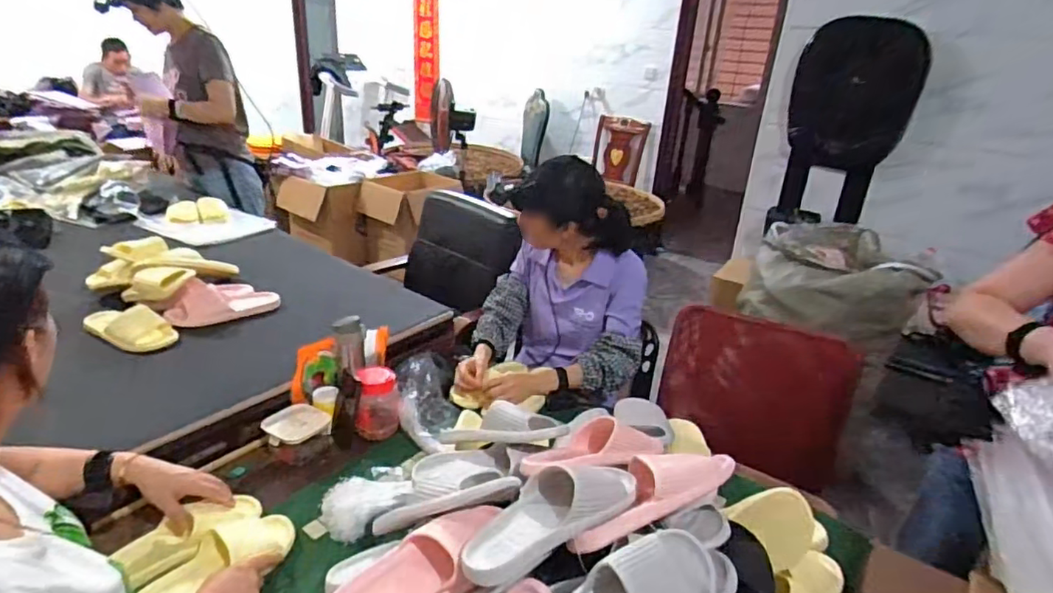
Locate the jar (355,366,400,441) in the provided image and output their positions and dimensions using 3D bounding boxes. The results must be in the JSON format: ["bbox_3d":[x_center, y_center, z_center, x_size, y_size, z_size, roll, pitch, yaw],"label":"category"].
[{"bbox_3d":[-0.317,0.230,1.229,0.085,0.135,0.081,4,25,-2],"label":"jar"}]

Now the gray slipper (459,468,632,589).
[{"bbox_3d":[0.030,0.272,0.749,0.256,0.064,0.110,-26,35,-17],"label":"gray slipper"}]

